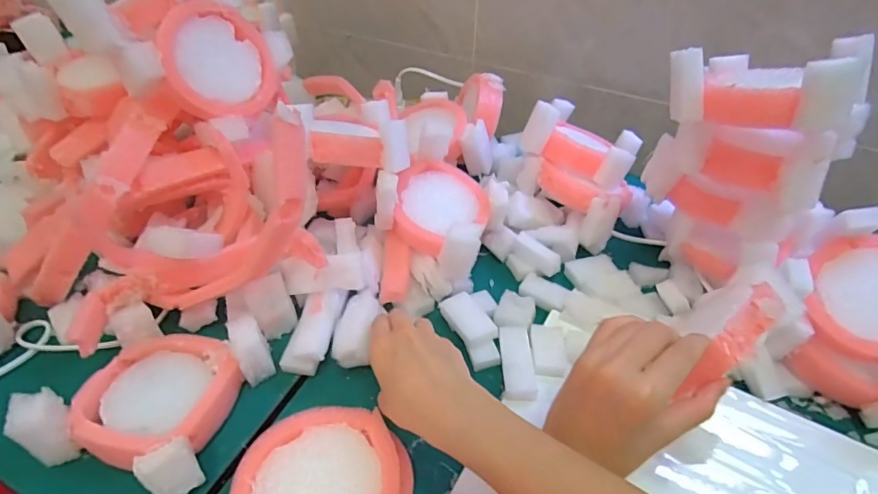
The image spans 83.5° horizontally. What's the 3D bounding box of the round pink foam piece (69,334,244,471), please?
[{"bbox_3d":[-0.209,0.112,0.366,0.099,0.031,0.098,1,43,-1],"label":"round pink foam piece"}]

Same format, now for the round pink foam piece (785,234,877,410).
[{"bbox_3d":[0.334,0.060,0.394,0.093,0.098,0.104,-29,51,-29],"label":"round pink foam piece"}]

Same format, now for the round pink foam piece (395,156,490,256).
[{"bbox_3d":[0.004,-0.045,0.476,0.087,0.028,0.101,2,62,0],"label":"round pink foam piece"}]

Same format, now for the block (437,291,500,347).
[{"bbox_3d":[0.025,0.062,0.426,0.031,0.008,0.052,-21,47,-22],"label":"block"}]

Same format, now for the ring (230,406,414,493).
[{"bbox_3d":[-0.072,0.157,0.312,0.100,0.043,0.100,1,43,-1],"label":"ring"}]

